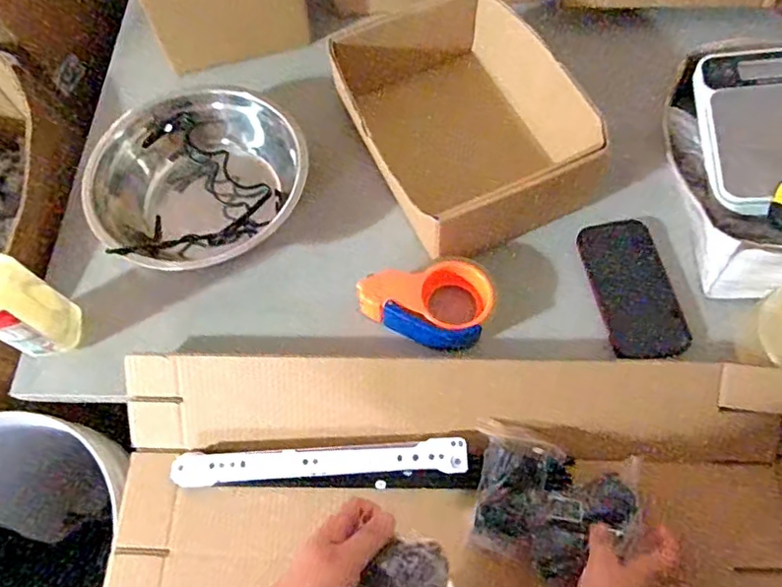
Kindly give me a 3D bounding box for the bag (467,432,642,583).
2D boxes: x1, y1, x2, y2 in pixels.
[{"bbox_3d":[0.159,0.205,0.548,0.147,0.030,0.113,12,66,8],"label":"bag"}]

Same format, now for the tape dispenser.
[{"bbox_3d":[0.035,0.009,0.621,0.144,0.054,0.087,10,66,7],"label":"tape dispenser"}]

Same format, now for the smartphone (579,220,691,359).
[{"bbox_3d":[0.266,-0.007,0.637,0.076,0.014,0.163,-11,65,-3],"label":"smartphone"}]

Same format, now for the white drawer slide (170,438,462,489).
[{"bbox_3d":[-0.071,0.173,0.583,0.294,0.009,0.033,-3,88,2],"label":"white drawer slide"}]

